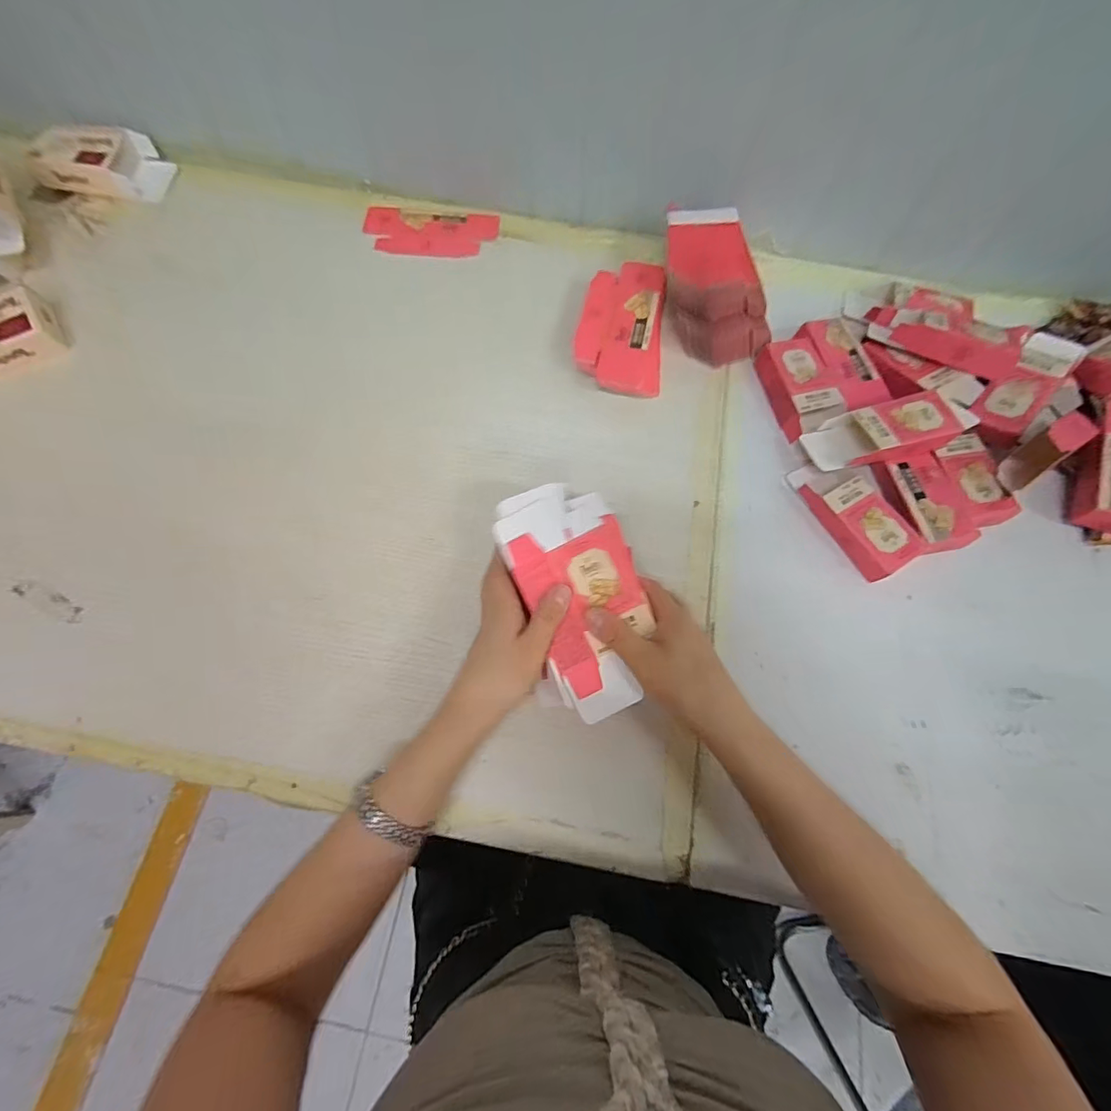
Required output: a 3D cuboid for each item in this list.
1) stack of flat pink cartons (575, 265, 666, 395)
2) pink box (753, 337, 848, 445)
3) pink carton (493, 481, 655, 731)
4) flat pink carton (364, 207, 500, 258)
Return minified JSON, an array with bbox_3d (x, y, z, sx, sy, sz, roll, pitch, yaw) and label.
[{"bbox_3d":[0.071,-0.247,0.530,0.091,0.035,0.158,4,70,0],"label":"stack of flat pink cartons"},{"bbox_3d":[0.261,-0.179,0.515,0.060,0.033,0.111,-13,71,-6],"label":"pink box"},{"bbox_3d":[0.020,0.030,0.368,0.093,0.017,0.174,-16,80,-7],"label":"pink carton"},{"bbox_3d":[-0.156,-0.402,0.603,0.163,0.004,0.071,4,70,0],"label":"flat pink carton"}]

